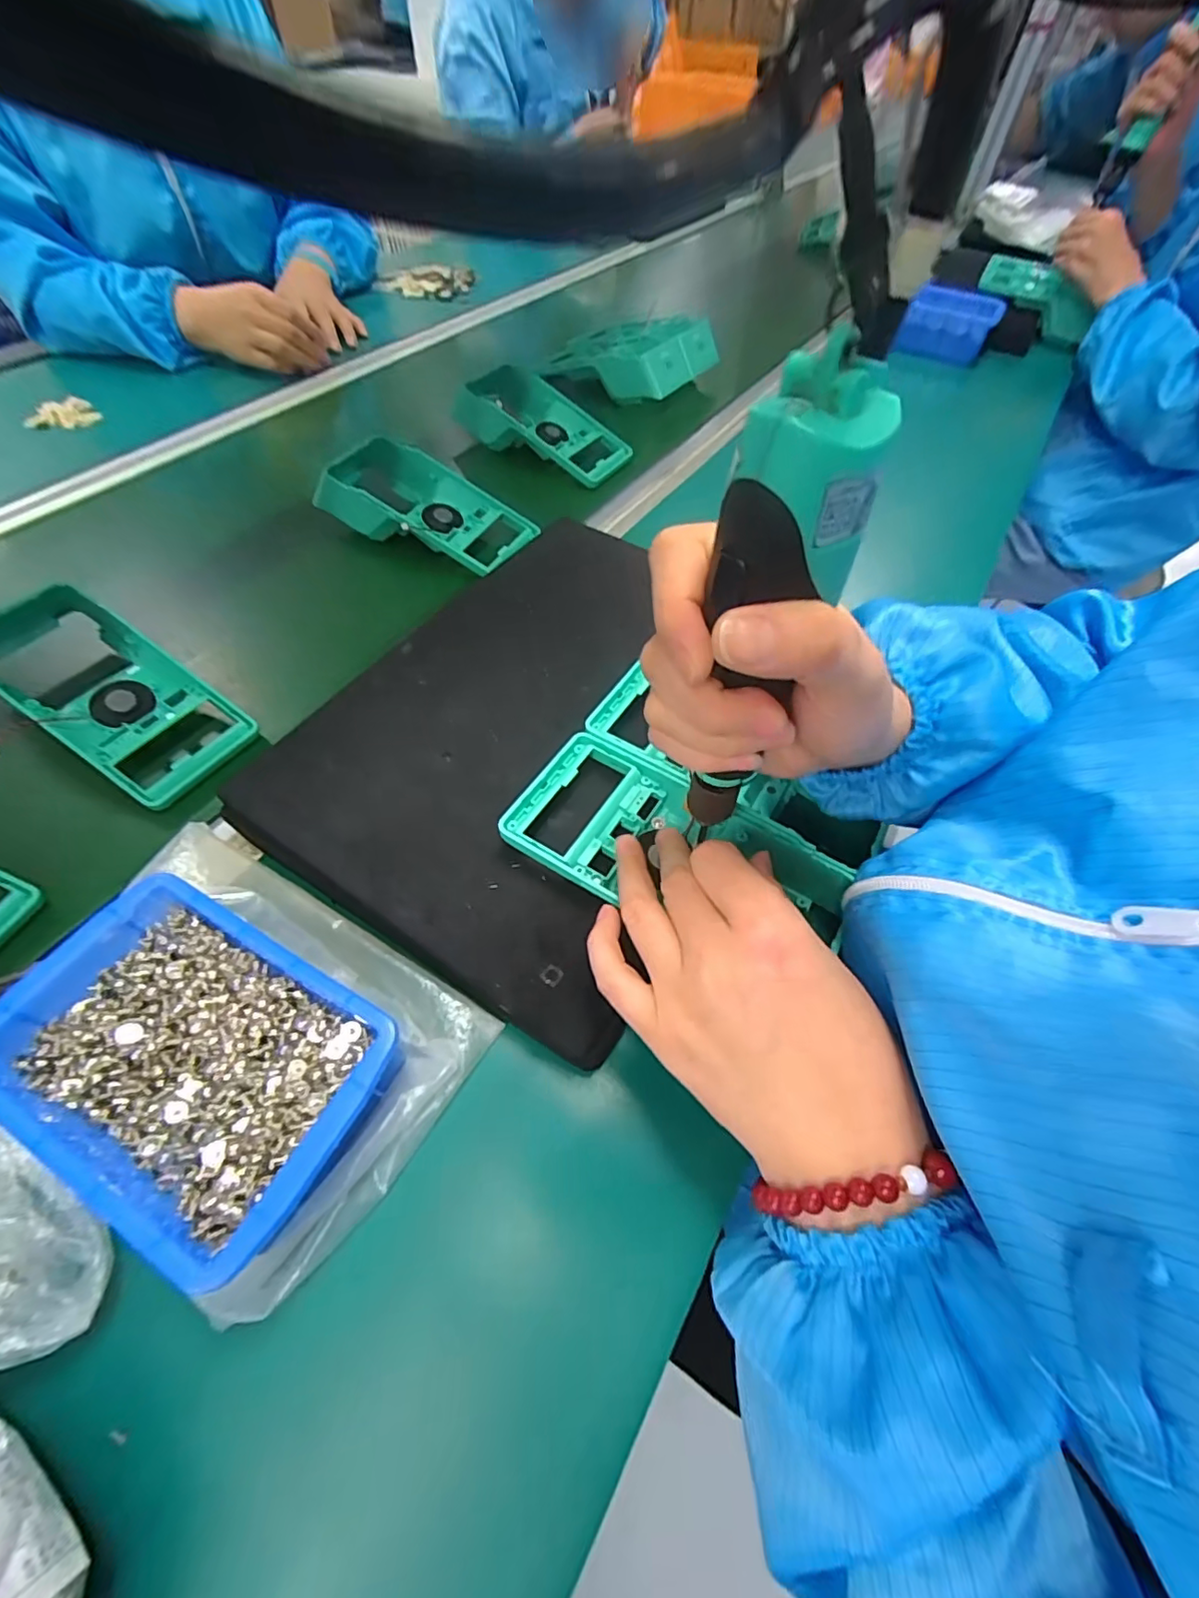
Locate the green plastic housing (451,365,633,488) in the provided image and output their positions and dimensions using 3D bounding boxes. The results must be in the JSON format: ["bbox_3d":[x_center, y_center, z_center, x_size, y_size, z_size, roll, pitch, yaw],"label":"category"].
[{"bbox_3d":[-0.060,-0.391,0.601,0.179,0.054,0.095,25,57,12],"label":"green plastic housing"}]

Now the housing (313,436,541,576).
[{"bbox_3d":[-0.154,-0.257,0.499,0.190,0.046,0.089,21,56,9],"label":"housing"}]

